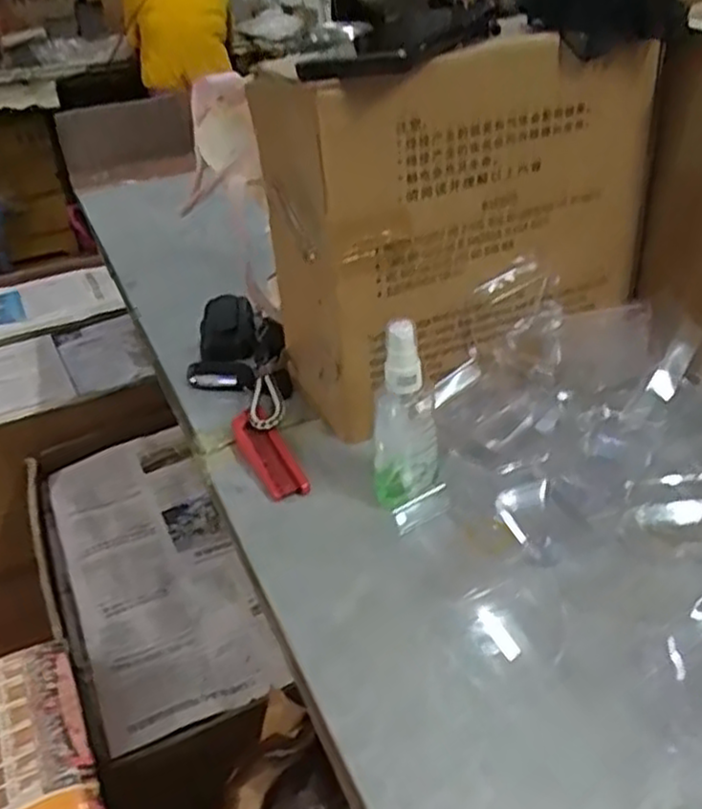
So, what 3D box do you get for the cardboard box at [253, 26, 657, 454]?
[{"bbox_3d":[0.085,-0.141,0.610,0.285,0.264,0.114,-18,35,-20],"label":"cardboard box"}]

